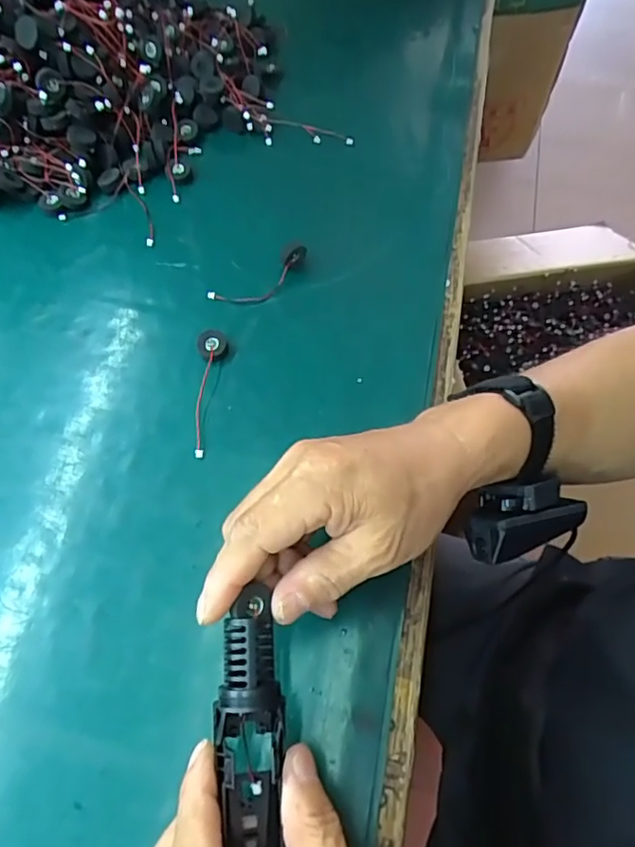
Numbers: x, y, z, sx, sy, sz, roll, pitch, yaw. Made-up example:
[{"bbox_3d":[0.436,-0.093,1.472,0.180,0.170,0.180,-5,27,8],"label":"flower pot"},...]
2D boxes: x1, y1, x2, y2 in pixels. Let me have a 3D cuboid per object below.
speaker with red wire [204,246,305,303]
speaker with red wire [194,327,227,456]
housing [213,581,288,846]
[{"bbox_3d":[-0.041,-0.106,0.420,0.081,0.014,0.025,-24,66,-12],"label":"speaker with red wire"},{"bbox_3d":[-0.076,-0.022,0.380,0.020,0.011,0.091,3,63,2],"label":"speaker with red wire"},{"bbox_3d":[-0.029,0.143,0.254,0.029,0.028,0.129,-3,90,-2],"label":"housing"}]

